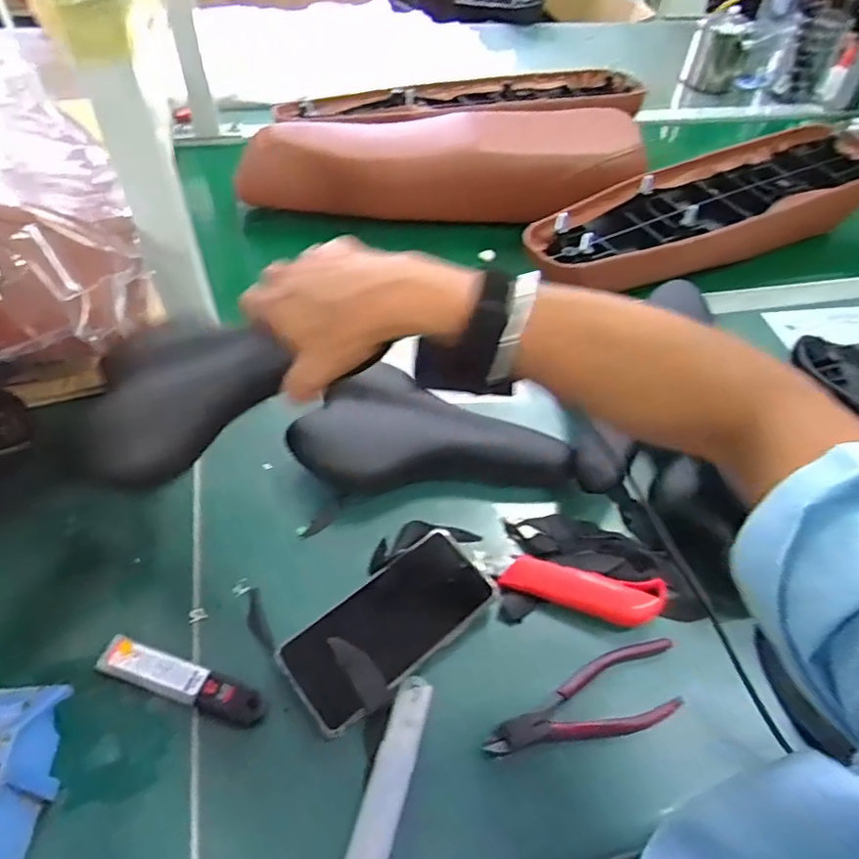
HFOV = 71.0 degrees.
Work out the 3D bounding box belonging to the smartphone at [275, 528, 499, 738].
[{"bbox_3d":[-0.030,0.148,0.469,0.166,0.014,0.080,-32,59,-27],"label":"smartphone"}]

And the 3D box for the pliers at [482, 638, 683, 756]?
[{"bbox_3d":[0.117,0.205,0.448,0.161,0.020,0.058,-14,53,-15],"label":"pliers"}]

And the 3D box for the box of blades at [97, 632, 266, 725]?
[{"bbox_3d":[-0.180,0.182,0.436,0.125,0.011,0.026,17,51,10],"label":"box of blades"}]

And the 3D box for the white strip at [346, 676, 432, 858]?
[{"bbox_3d":[-0.025,0.234,0.409,0.025,0.008,0.125,14,51,7],"label":"white strip"}]

